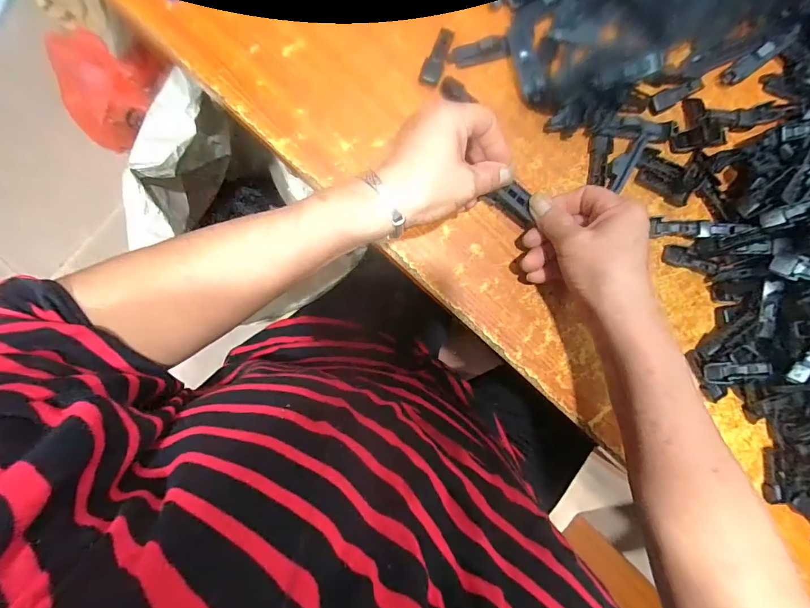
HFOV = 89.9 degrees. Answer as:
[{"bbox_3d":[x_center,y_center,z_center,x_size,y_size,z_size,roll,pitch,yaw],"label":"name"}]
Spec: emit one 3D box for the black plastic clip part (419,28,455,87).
[{"bbox_3d":[0.028,-0.213,0.350,0.017,0.005,0.054,21,88,-4],"label":"black plastic clip part"}]

